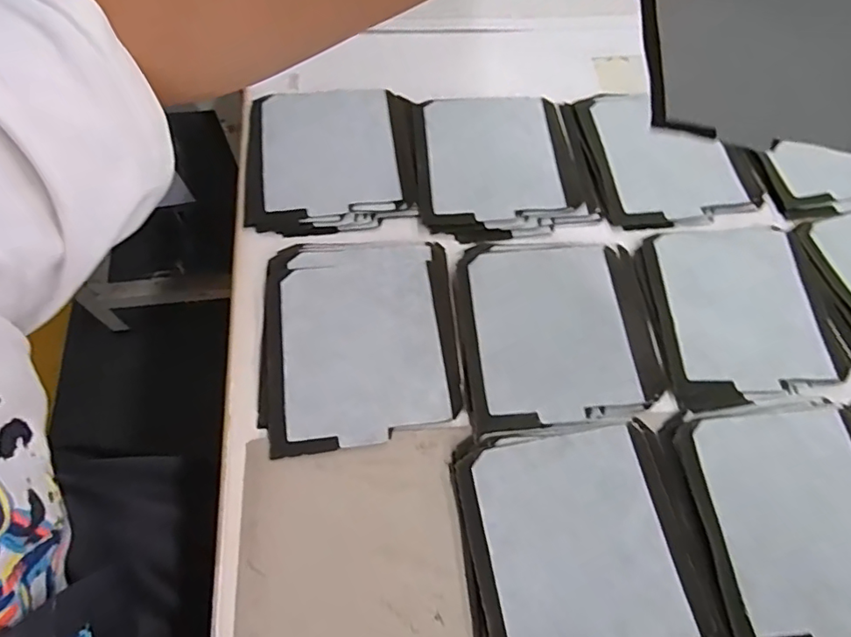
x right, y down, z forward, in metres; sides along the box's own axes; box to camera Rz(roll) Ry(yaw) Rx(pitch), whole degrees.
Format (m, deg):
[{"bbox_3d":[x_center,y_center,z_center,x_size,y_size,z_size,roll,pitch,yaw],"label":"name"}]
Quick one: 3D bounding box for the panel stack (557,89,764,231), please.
[{"bbox_3d":[0.202,-0.145,0.453,0.132,0.014,0.143,-12,66,-7],"label":"panel stack"}]

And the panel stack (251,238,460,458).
[{"bbox_3d":[-0.047,0.012,0.372,0.135,0.009,0.154,-4,65,-3],"label":"panel stack"}]

